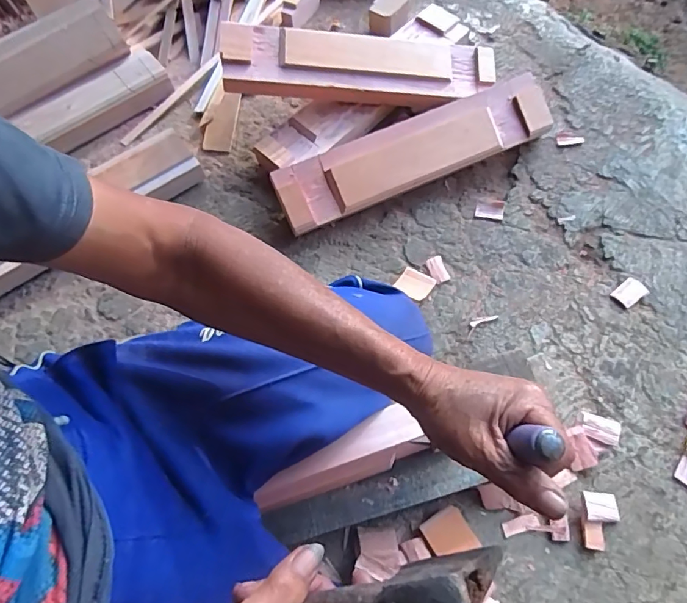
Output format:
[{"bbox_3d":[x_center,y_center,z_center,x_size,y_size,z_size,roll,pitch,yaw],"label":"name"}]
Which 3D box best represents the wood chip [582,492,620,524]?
[{"bbox_3d":[0.333,0.268,0.623,0.043,0.023,0.036,2,62,4],"label":"wood chip"}]

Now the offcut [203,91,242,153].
[{"bbox_3d":[-0.245,-0.363,0.963,0.056,0.005,0.140,7,73,-1],"label":"offcut"}]

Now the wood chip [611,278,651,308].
[{"bbox_3d":[0.453,-0.014,0.756,0.050,0.006,0.035,-38,68,-13],"label":"wood chip"}]

